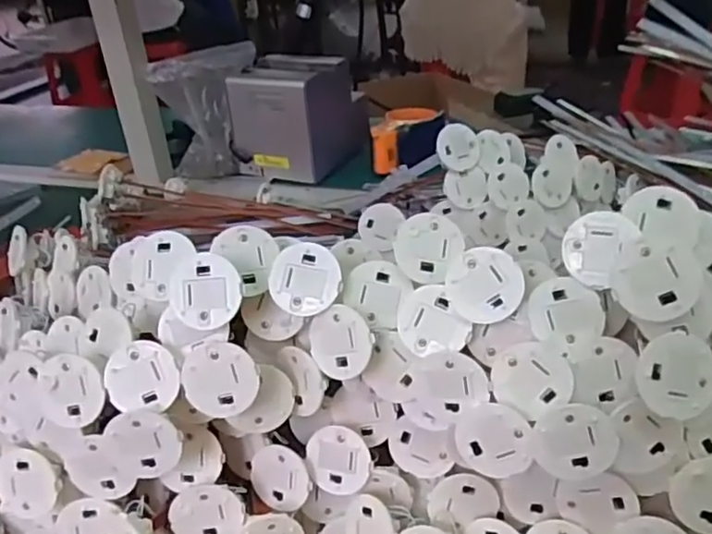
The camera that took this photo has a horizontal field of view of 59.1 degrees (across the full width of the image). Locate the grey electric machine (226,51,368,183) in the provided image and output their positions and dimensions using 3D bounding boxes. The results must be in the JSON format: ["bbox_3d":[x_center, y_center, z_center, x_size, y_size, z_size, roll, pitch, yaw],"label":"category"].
[{"bbox_3d":[-0.081,-0.225,0.913,0.141,0.134,0.174,11,34,23],"label":"grey electric machine"}]

